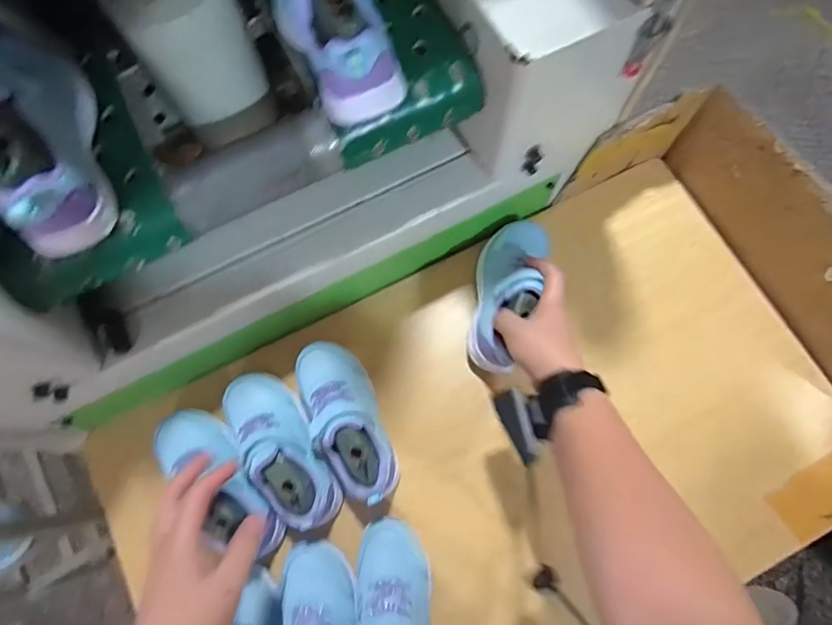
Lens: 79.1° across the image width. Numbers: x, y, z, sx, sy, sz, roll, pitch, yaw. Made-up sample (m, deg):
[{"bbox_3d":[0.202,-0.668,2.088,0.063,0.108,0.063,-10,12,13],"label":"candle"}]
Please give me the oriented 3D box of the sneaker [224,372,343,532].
[{"bbox_3d":[-0.148,0.143,0.532,0.073,0.068,0.184,-30,75,-7],"label":"sneaker"}]

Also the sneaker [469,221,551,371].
[{"bbox_3d":[0.101,-0.026,0.579,0.070,0.090,0.176,17,75,6],"label":"sneaker"}]

